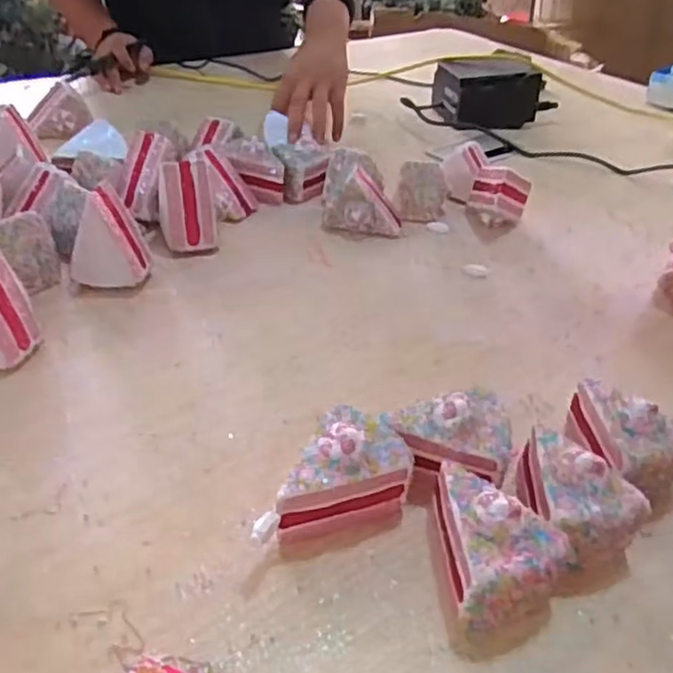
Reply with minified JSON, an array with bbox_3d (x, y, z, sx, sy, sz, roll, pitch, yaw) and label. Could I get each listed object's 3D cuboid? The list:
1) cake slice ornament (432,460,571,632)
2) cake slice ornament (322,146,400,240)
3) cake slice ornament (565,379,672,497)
[{"bbox_3d":[0.093,0.117,0.390,0.063,0.064,0.085,3,35,-4],"label":"cake slice ornament"},{"bbox_3d":[0.031,-0.159,0.764,0.088,0.066,0.093,4,35,-3],"label":"cake slice ornament"},{"bbox_3d":[0.209,0.072,0.467,0.065,0.063,0.090,3,35,-5],"label":"cake slice ornament"}]

